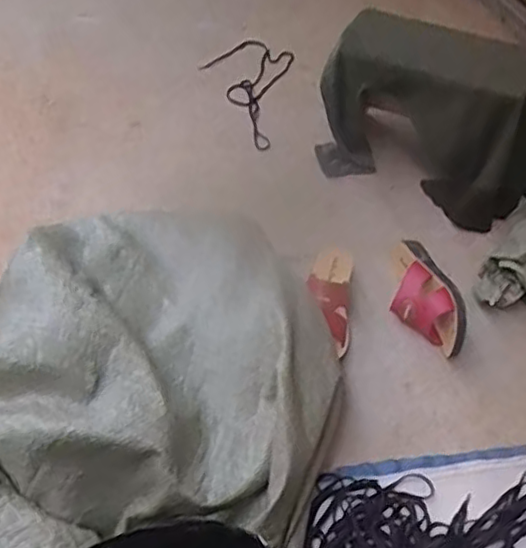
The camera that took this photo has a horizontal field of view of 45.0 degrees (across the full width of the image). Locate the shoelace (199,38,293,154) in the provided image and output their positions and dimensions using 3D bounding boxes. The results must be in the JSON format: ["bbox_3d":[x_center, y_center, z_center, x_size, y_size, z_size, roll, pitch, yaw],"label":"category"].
[{"bbox_3d":[-0.052,-0.420,1.429,0.199,0.018,0.382,11,47,3],"label":"shoelace"}]

